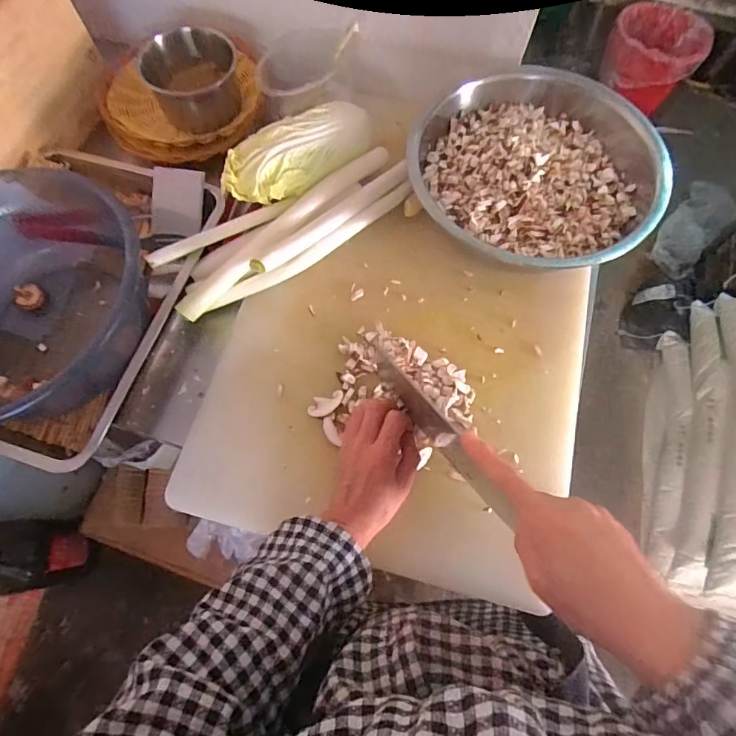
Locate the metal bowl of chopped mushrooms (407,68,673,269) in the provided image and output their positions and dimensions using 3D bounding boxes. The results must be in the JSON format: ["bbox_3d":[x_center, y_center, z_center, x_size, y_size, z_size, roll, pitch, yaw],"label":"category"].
[{"bbox_3d":[0.212,-0.265,0.568,0.299,0.075,0.338,20,73,5],"label":"metal bowl of chopped mushrooms"}]

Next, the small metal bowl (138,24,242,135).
[{"bbox_3d":[-0.240,-0.400,0.621,0.127,0.076,0.099,-20,74,-8],"label":"small metal bowl"}]

